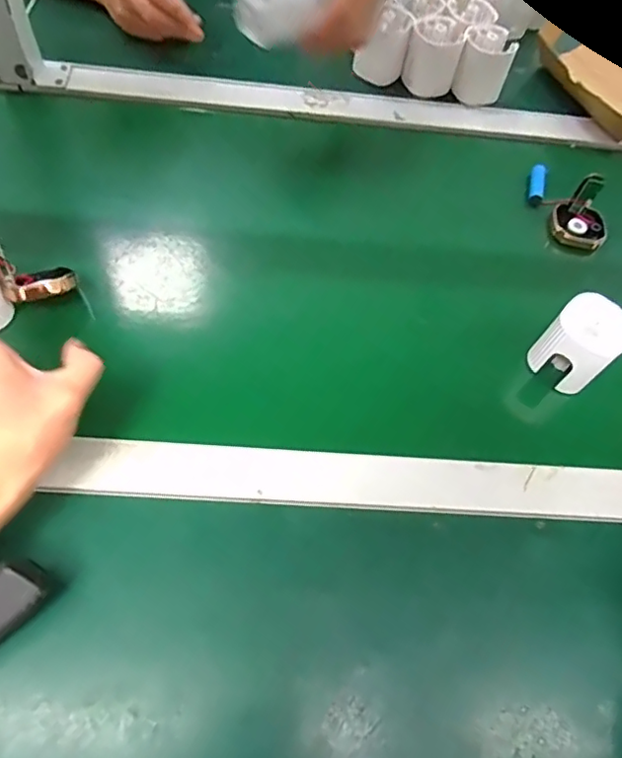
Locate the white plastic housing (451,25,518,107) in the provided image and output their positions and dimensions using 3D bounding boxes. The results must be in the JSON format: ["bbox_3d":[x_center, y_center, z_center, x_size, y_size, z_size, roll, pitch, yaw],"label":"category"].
[{"bbox_3d":[0.202,-0.366,0.654,0.057,0.054,0.056,22,59,7],"label":"white plastic housing"}]

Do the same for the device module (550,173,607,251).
[{"bbox_3d":[0.279,-0.167,0.576,0.053,0.057,0.049,18,59,5],"label":"device module"}]

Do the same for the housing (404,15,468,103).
[{"bbox_3d":[0.142,-0.374,0.655,0.060,0.057,0.060,40,63,17],"label":"housing"}]

